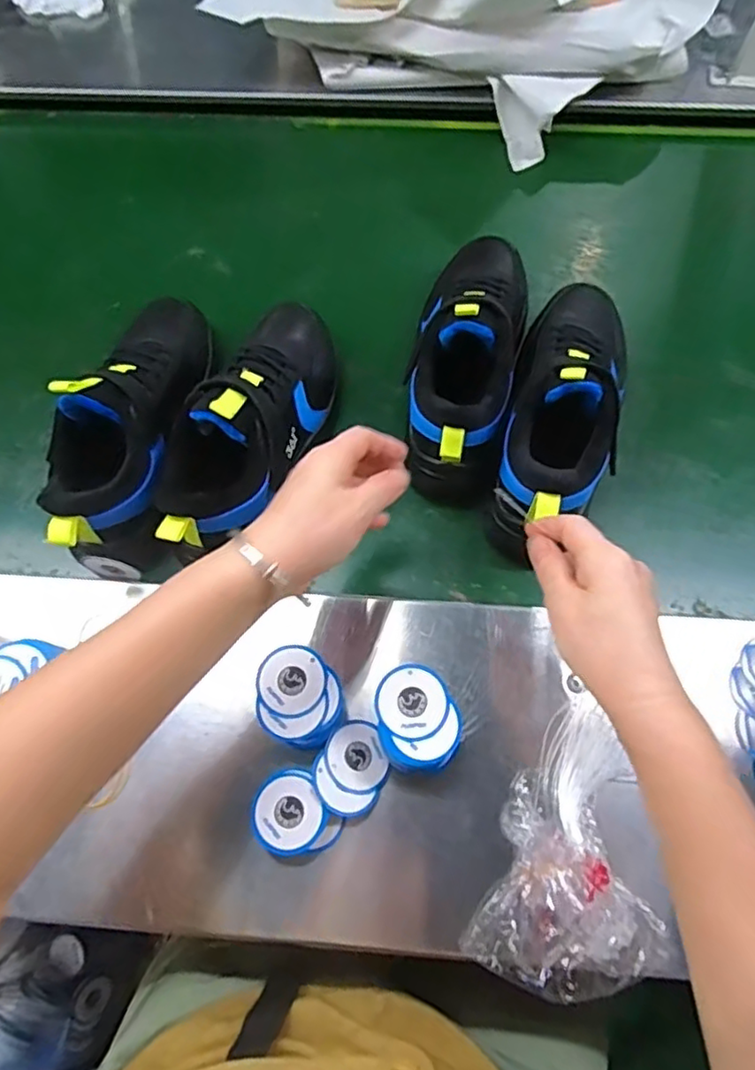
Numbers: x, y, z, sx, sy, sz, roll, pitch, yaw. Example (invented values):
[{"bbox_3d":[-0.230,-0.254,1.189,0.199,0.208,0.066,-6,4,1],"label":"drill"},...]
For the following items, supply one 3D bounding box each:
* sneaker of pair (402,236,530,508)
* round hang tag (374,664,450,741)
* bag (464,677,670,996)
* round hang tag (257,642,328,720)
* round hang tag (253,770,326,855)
[{"bbox_3d":[0.080,-0.170,0.531,0.081,0.123,0.256,15,72,6],"label":"sneaker of pair"},{"bbox_3d":[0.023,0.111,0.417,0.047,0.004,0.048,0,71,1],"label":"round hang tag"},{"bbox_3d":[0.141,0.205,0.414,0.110,0.025,0.185,22,73,8],"label":"bag"},{"bbox_3d":[-0.059,0.100,0.431,0.048,0.005,0.047,0,71,1],"label":"round hang tag"},{"bbox_3d":[-0.059,0.187,0.419,0.049,0.007,0.050,-1,70,3],"label":"round hang tag"}]

